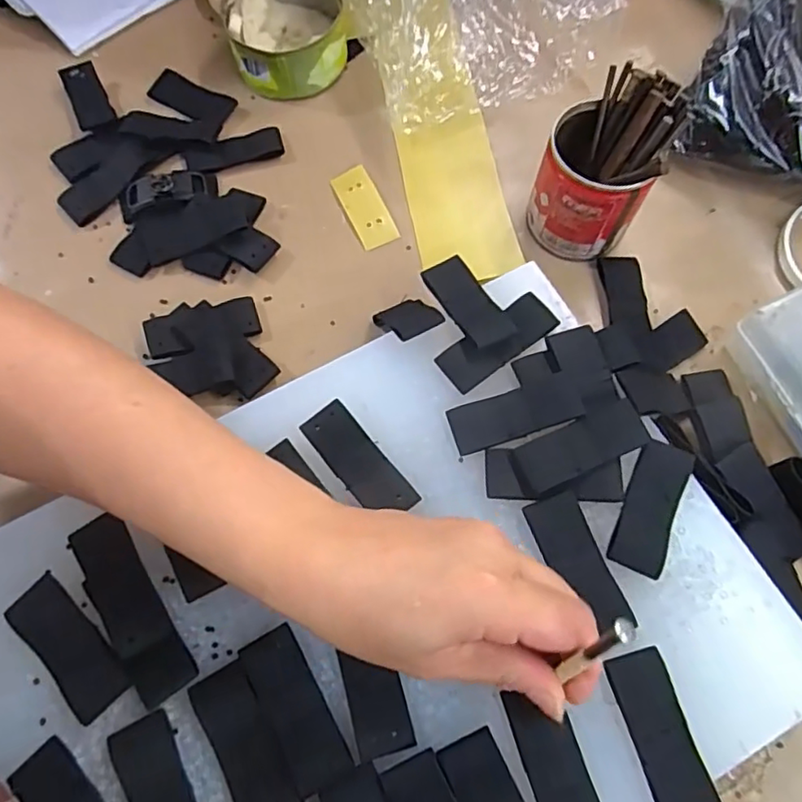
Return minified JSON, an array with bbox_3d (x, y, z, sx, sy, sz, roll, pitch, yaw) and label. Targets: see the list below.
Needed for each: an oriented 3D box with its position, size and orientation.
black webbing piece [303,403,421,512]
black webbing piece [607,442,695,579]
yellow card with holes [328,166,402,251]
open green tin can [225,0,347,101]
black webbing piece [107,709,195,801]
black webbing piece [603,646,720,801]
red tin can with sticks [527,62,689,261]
[{"bbox_3d":[-0.022,0.031,0.299,0.025,0.004,0.065,-39,74,-13],"label":"black webbing piece"},{"bbox_3d":[0.123,0.052,0.291,0.026,0.006,0.064,23,72,8],"label":"black webbing piece"},{"bbox_3d":[-0.025,-0.127,0.390,0.026,0.005,0.059,-24,77,-11],"label":"yellow card with holes"},{"bbox_3d":[-0.081,-0.265,0.422,0.083,0.037,0.090,-7,70,-3],"label":"open green tin can"},{"bbox_3d":[-0.101,0.169,0.249,0.026,0.005,0.066,-25,72,-9],"label":"black webbing piece"},{"bbox_3d":[0.113,0.145,0.258,0.025,0.004,0.067,-16,71,-6],"label":"black webbing piece"},{"bbox_3d":[0.115,-0.135,0.351,0.060,0.086,0.067,21,71,7],"label":"red tin can with sticks"}]

